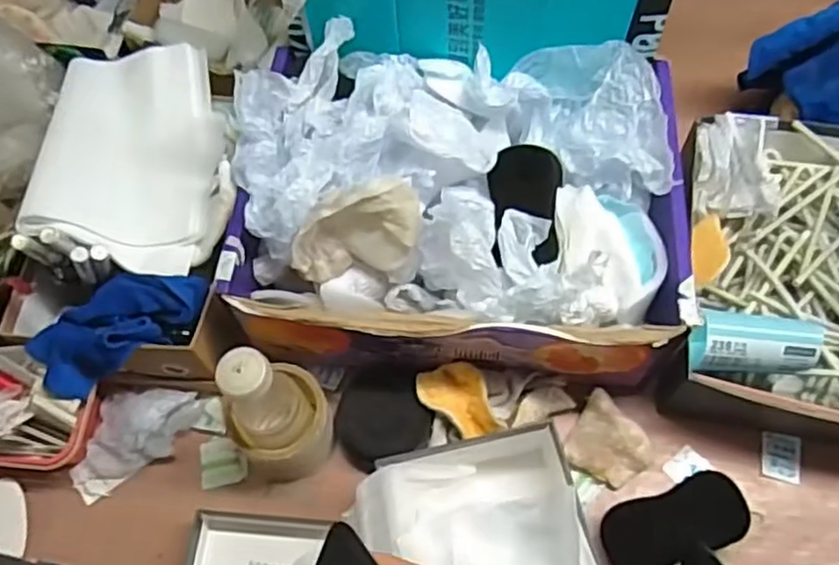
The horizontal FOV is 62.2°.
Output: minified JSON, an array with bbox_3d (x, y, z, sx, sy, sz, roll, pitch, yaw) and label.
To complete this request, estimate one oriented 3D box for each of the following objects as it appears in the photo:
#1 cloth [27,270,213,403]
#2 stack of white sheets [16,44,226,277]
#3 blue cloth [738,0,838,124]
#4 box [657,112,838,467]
[{"bbox_3d":[-0.270,0.038,0.632,0.154,0.043,0.076,-30,65,-13],"label":"cloth"},{"bbox_3d":[-0.282,-0.133,0.683,0.160,0.032,0.248,5,63,-13],"label":"stack of white sheets"},{"bbox_3d":[0.426,-0.233,0.712,0.143,0.123,0.081,41,71,20],"label":"blue cloth"},{"bbox_3d":[0.384,-0.004,0.677,0.266,0.108,0.320,9,63,7],"label":"box"}]

